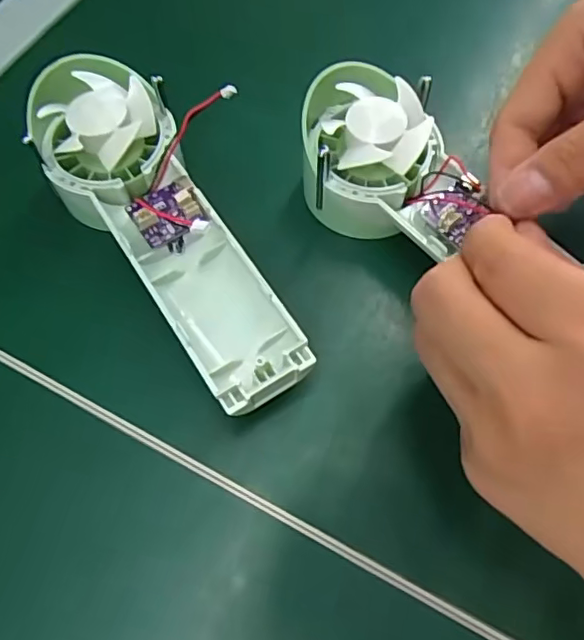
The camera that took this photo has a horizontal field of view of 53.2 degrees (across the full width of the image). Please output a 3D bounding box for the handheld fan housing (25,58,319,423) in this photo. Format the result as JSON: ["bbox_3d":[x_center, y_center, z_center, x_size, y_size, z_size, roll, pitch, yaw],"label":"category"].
[{"bbox_3d":[-0.052,-0.040,0.255,0.064,0.054,0.172,-31,66,-13],"label":"handheld fan housing"}]

